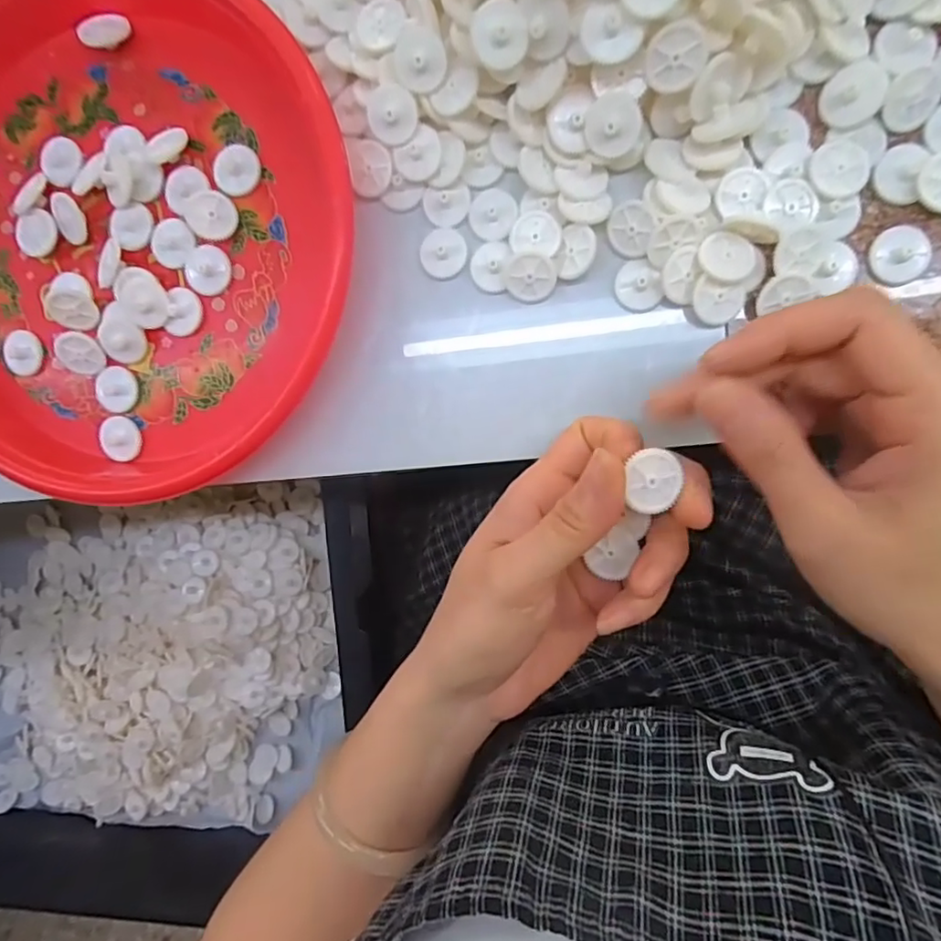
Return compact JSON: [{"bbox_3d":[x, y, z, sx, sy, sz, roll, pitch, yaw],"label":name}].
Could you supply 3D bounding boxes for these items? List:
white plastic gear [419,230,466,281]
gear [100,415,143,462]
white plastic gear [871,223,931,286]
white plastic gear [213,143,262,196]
[{"bbox_3d":[-0.012,-0.097,0.260,0.020,0.004,0.022,1,95,9],"label":"white plastic gear"},{"bbox_3d":[-0.173,-0.016,0.291,0.020,0.005,0.022,3,95,8],"label":"gear"},{"bbox_3d":[0.169,-0.085,0.229,0.020,0.004,0.022,1,95,9],"label":"white plastic gear"},{"bbox_3d":[-0.107,-0.137,0.267,0.022,0.004,0.022,1,95,9],"label":"white plastic gear"}]

